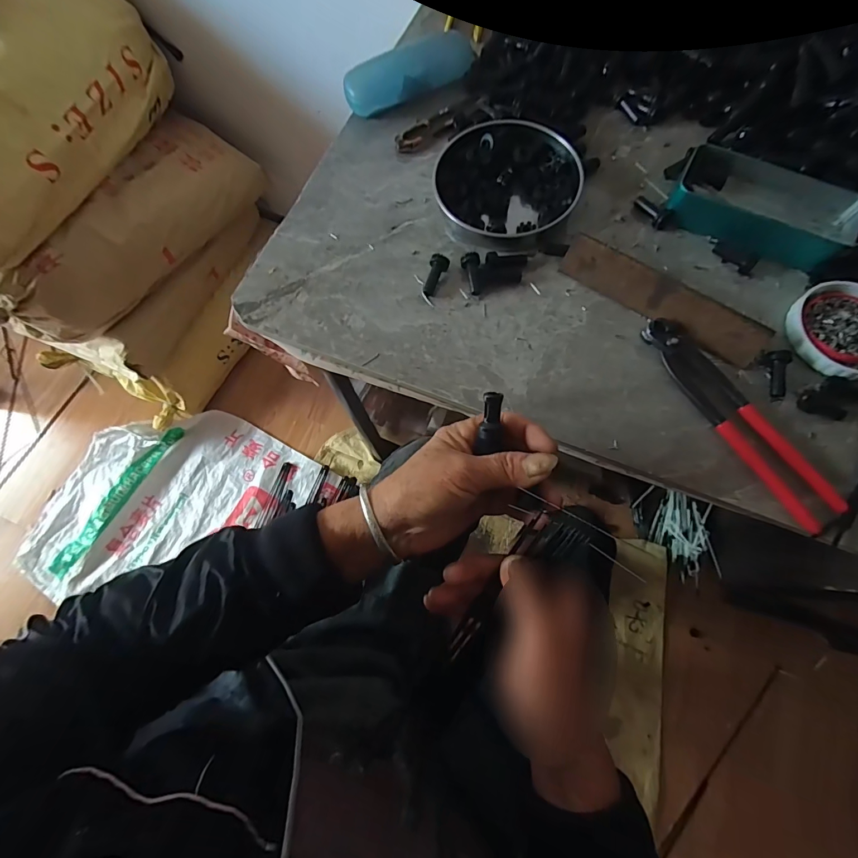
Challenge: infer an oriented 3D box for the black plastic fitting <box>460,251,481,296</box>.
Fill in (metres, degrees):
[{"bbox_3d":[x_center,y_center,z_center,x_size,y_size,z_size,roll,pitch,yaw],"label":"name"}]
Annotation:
[{"bbox_3d":[0.039,-0.144,0.386,0.017,0.015,0.038,2,72,3],"label":"black plastic fitting"}]

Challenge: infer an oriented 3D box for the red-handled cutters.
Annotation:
[{"bbox_3d":[0.246,-0.012,0.335,0.036,0.012,0.194,-30,73,-7],"label":"red-handled cutters"}]

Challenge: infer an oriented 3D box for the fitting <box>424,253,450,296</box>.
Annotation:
[{"bbox_3d":[0.007,-0.142,0.387,0.017,0.015,0.039,13,73,6],"label":"fitting"}]

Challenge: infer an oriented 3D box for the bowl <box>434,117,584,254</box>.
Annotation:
[{"bbox_3d":[0.076,-0.239,0.406,0.133,0.026,0.129,-1,72,2],"label":"bowl"}]

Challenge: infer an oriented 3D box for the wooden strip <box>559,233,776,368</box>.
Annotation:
[{"bbox_3d":[0.203,-0.114,0.365,0.179,0.009,0.037,33,120,12],"label":"wooden strip"}]

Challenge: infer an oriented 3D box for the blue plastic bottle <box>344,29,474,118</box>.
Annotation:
[{"bbox_3d":[-0.019,-0.390,0.452,0.149,0.033,0.040,-24,73,-6],"label":"blue plastic bottle"}]

